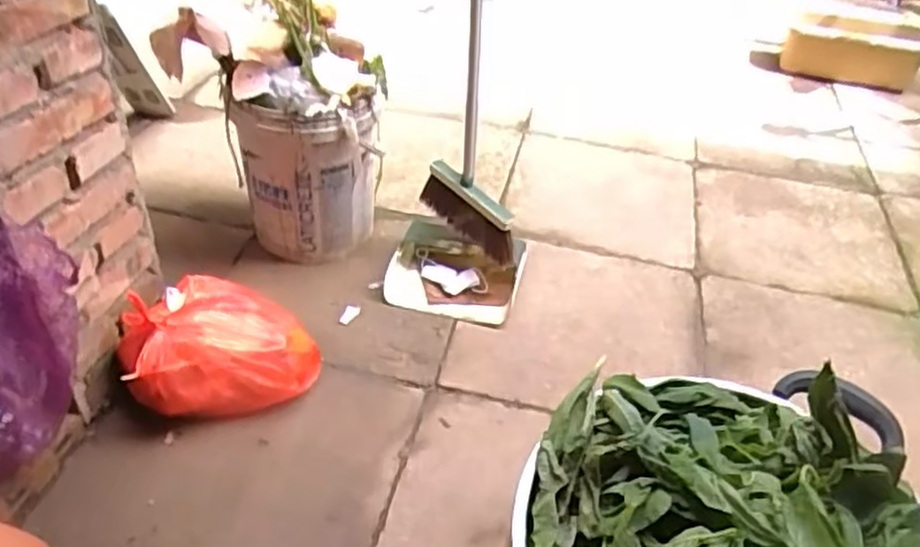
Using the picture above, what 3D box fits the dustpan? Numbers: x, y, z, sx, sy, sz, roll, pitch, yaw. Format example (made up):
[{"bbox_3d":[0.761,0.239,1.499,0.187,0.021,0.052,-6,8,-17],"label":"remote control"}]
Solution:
[{"bbox_3d":[-0.012,-0.009,1.474,0.271,0.095,0.199,13,41,7],"label":"dustpan"}]

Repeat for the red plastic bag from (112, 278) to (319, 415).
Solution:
[{"bbox_3d":[-0.412,0.131,1.188,0.299,0.185,0.186,-17,44,-25],"label":"red plastic bag"}]

